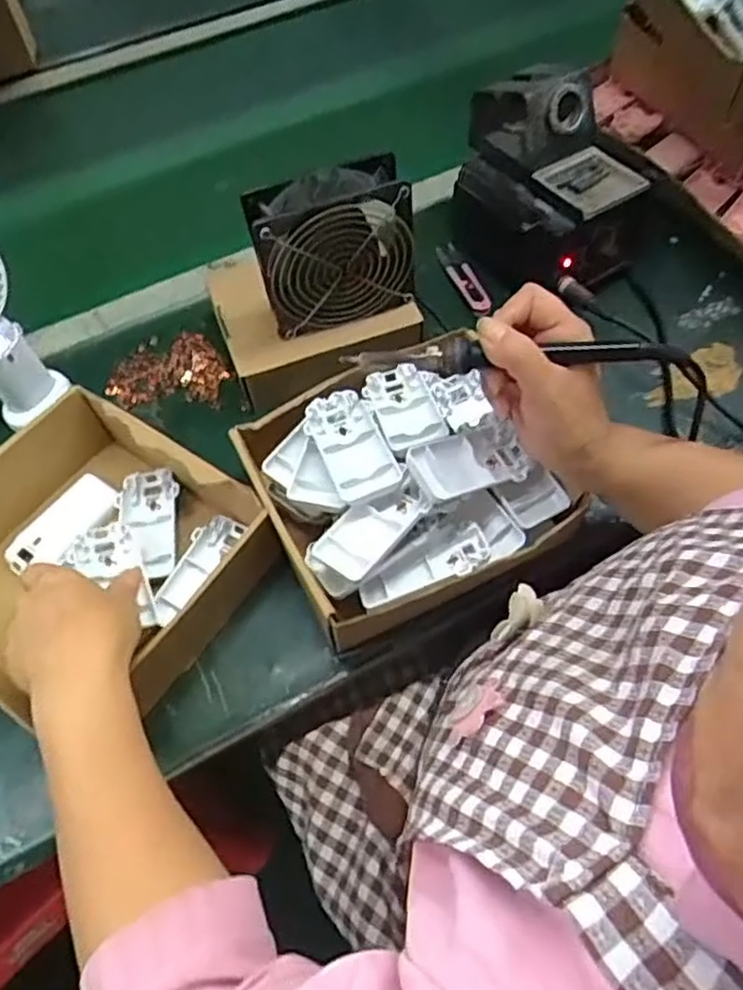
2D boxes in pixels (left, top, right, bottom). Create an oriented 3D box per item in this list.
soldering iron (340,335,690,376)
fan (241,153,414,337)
[{"bbox_3d":[0.085,-0.087,0.430,0.204,0.019,0.014,1,61,12],"label":"soldering iron"},{"bbox_3d":[-0.030,-0.193,0.541,0.118,0.112,0.048,-16,61,-7],"label":"fan"}]

